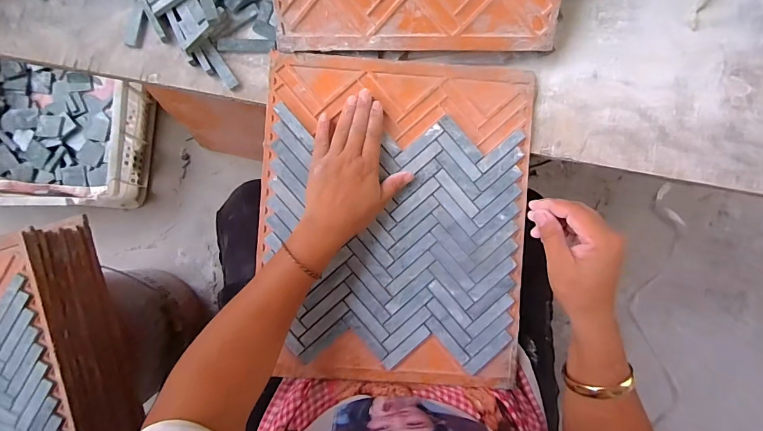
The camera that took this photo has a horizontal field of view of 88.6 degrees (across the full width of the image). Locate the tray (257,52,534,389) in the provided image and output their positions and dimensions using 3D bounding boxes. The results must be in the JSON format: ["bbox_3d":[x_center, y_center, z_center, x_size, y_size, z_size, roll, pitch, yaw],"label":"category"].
[{"bbox_3d":[0.013,0.005,0.438,0.289,0.021,0.349,4,87,-1],"label":"tray"}]

